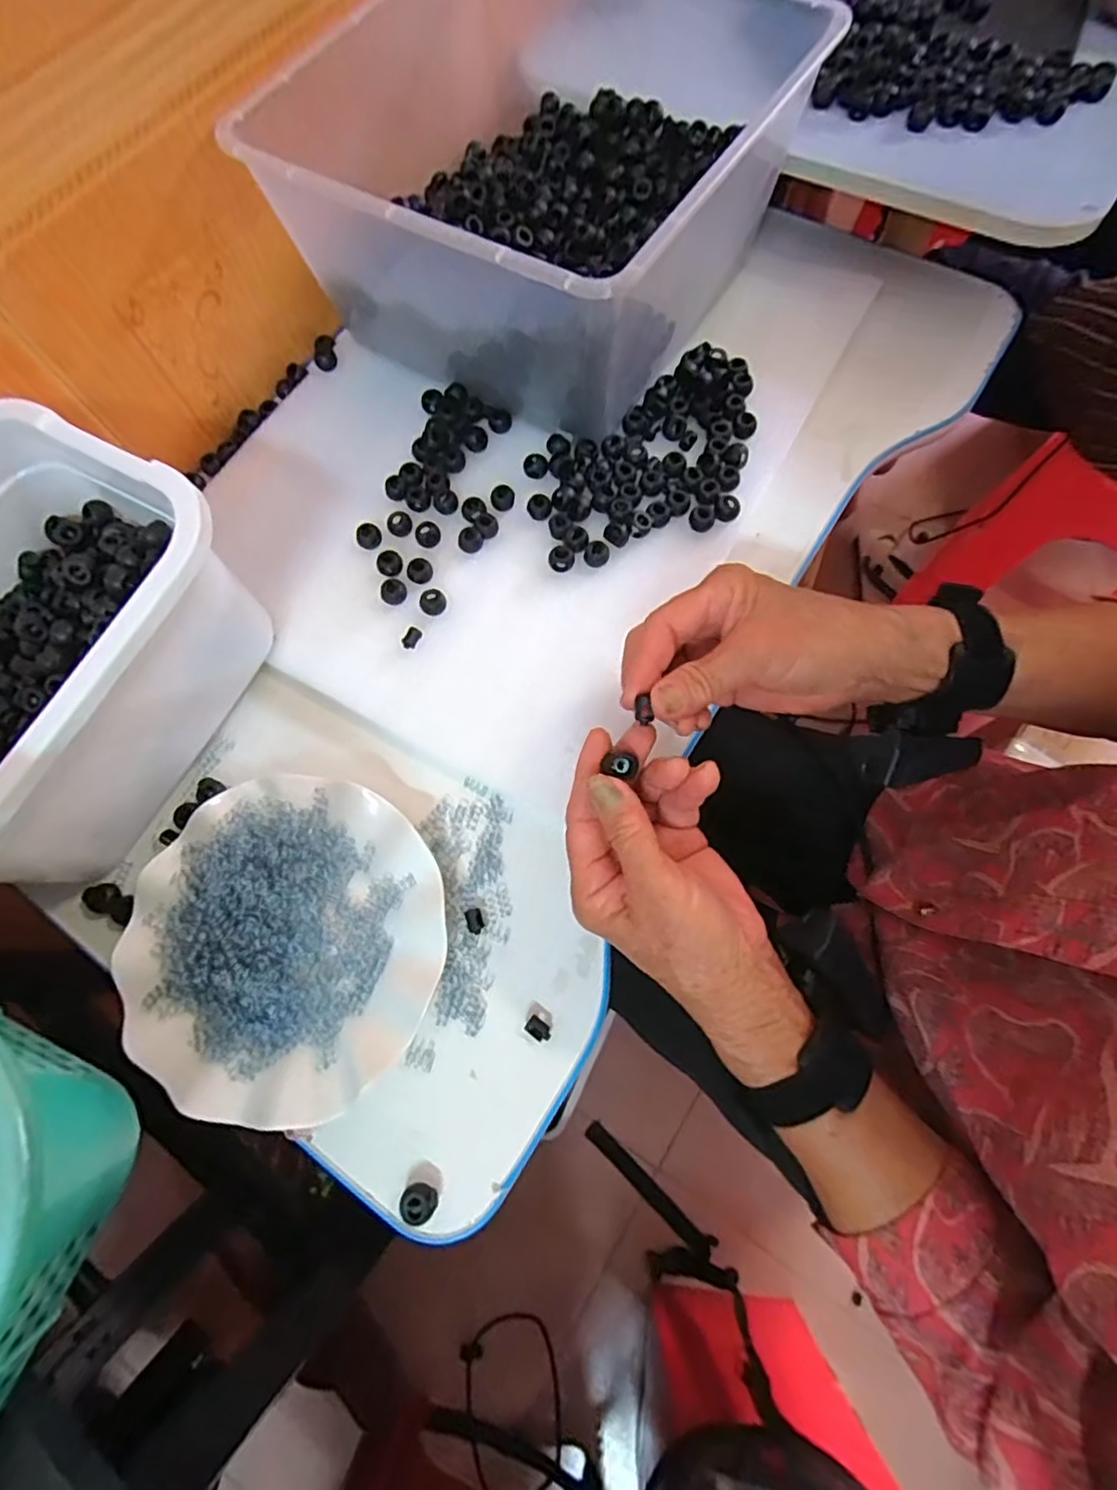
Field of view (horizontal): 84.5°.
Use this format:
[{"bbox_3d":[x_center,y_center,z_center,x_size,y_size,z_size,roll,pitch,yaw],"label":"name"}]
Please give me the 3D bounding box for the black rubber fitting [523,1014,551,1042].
[{"bbox_3d":[-0.011,0.158,0.342,0.015,0.005,0.010,33,76,13],"label":"black rubber fitting"}]

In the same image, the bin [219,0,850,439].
[{"bbox_3d":[-0.001,-0.429,0.450,0.295,0.134,0.356,31,76,13],"label":"bin"}]

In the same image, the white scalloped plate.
[{"bbox_3d":[-0.156,0.109,0.351,0.178,0.017,0.178,-3,71,2],"label":"white scalloped plate"}]

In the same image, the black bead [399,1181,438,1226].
[{"bbox_3d":[-0.072,0.236,0.317,0.018,0.011,0.017,-1,71,3],"label":"black bead"}]

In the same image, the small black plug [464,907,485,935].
[{"bbox_3d":[-0.050,0.103,0.362,0.010,0.004,0.015,-19,71,-3],"label":"small black plug"}]

